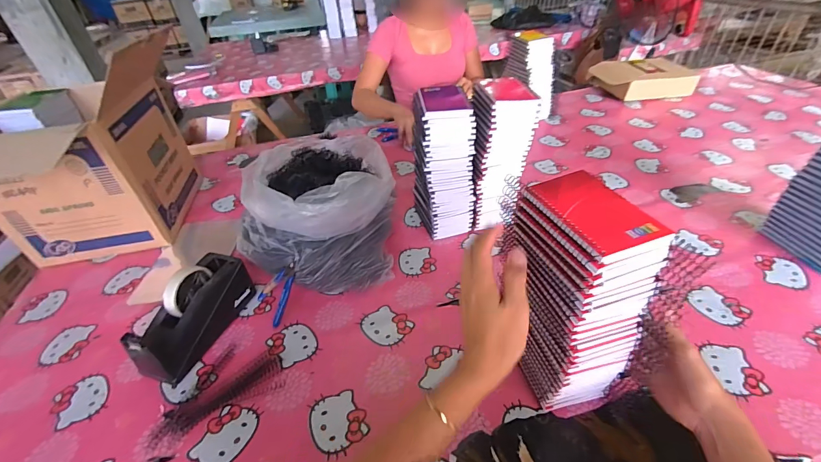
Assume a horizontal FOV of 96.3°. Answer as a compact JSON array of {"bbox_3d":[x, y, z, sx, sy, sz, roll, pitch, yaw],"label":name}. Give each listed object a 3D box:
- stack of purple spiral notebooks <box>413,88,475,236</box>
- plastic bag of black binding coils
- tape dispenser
[{"bbox_3d":[0.066,-0.127,0.751,0.101,0.288,0.131,-12,38,-7],"label":"stack of purple spiral notebooks"},{"bbox_3d":[-0.184,-0.061,0.772,0.287,0.208,0.378,-2,39,3],"label":"plastic bag of black binding coils"},{"bbox_3d":[-0.358,0.133,0.609,0.073,0.111,0.206,8,41,18],"label":"tape dispenser"}]

